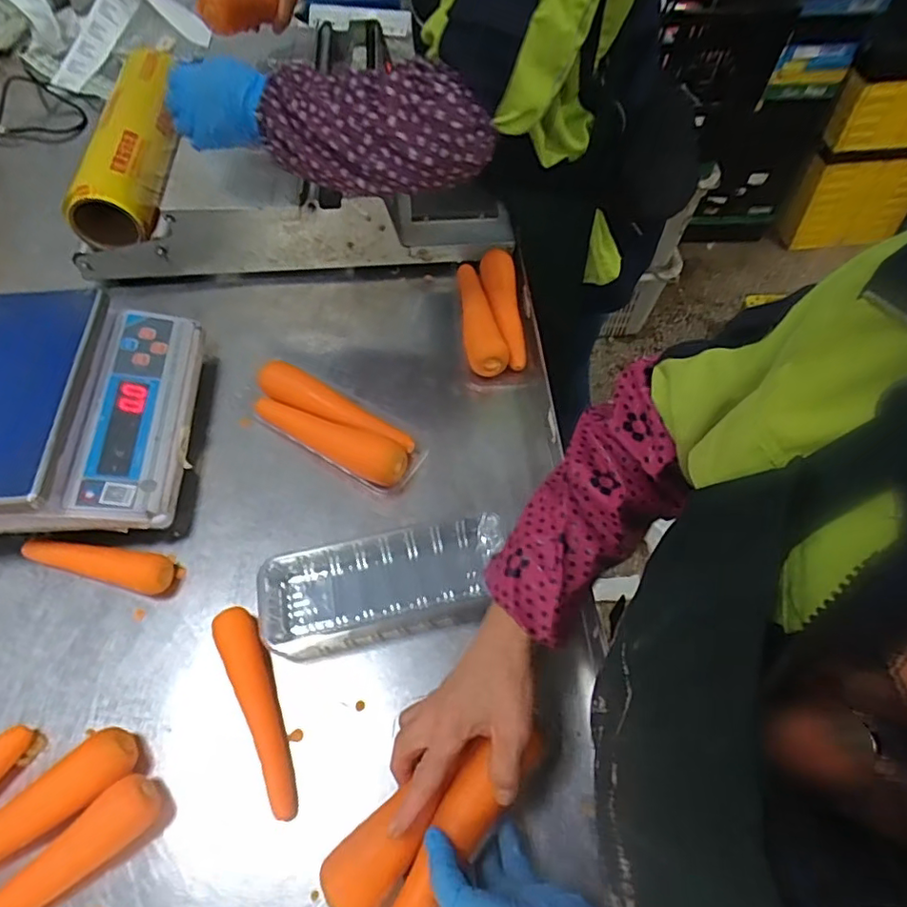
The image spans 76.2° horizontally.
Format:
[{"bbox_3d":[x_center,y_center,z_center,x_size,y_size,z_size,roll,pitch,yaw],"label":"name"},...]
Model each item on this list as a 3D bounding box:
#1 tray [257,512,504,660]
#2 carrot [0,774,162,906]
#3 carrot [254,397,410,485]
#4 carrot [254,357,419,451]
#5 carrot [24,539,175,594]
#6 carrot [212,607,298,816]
[{"bbox_3d":[-0.064,0.129,0.567,0.241,0.040,0.103,-11,59,-7],"label":"tray"},{"bbox_3d":[-0.312,0.331,0.446,0.186,0.038,0.043,-39,66,-21],"label":"carrot"},{"bbox_3d":[-0.143,-0.019,0.658,0.201,0.037,0.049,24,61,14],"label":"carrot"},{"bbox_3d":[-0.137,-0.052,0.673,0.204,0.036,0.042,25,62,14],"label":"carrot"},{"bbox_3d":[-0.361,0.107,0.587,0.163,0.032,0.037,14,59,8],"label":"carrot"},{"bbox_3d":[-0.172,0.224,0.513,0.034,0.033,0.179,-22,61,-13],"label":"carrot"}]

